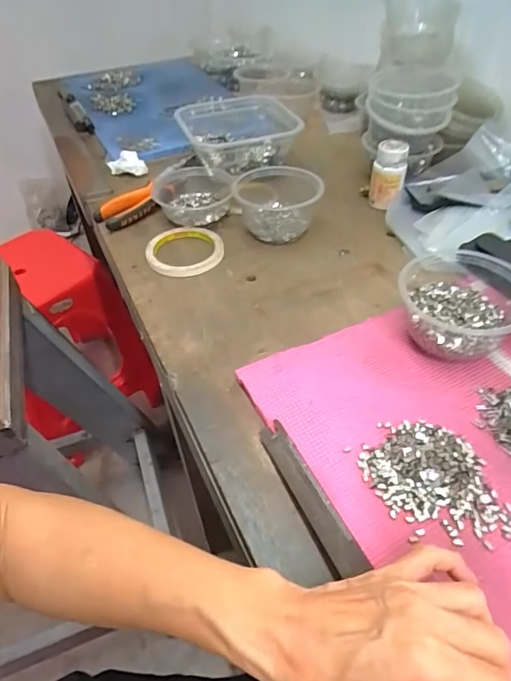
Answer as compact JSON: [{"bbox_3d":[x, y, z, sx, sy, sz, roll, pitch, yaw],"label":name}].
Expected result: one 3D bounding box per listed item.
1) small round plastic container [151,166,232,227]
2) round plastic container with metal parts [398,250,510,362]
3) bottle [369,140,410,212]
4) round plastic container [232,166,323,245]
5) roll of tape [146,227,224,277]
[{"bbox_3d":[-0.089,-0.207,0.650,0.112,0.046,0.121,-3,46,3],"label":"small round plastic container"},{"bbox_3d":[0.196,-0.032,0.437,0.107,0.065,0.102,-1,47,1],"label":"round plastic container with metal parts"},{"bbox_3d":[0.184,-0.230,0.629,0.045,0.080,0.049,8,48,9],"label":"bottle"},{"bbox_3d":[0.029,-0.189,0.610,0.113,0.060,0.122,-3,47,-1],"label":"round plastic container"},{"bbox_3d":[-0.089,-0.116,0.582,0.094,0.017,0.095,0,47,2],"label":"roll of tape"}]

